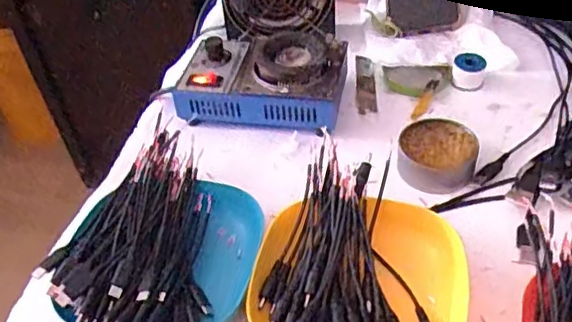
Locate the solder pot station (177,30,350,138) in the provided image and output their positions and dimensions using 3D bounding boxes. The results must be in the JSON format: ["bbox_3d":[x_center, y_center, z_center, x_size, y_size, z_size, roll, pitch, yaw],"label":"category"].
[{"bbox_3d":[-0.022,-0.076,0.575,0.152,0.059,0.100,4,46,11],"label":"solder pot station"}]

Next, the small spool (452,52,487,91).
[{"bbox_3d":[0.177,-0.088,0.584,0.029,0.024,0.023,15,49,21],"label":"small spool"}]

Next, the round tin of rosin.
[{"bbox_3d":[0.127,-0.005,0.504,0.063,0.025,0.062,-3,45,3],"label":"round tin of rosin"}]

